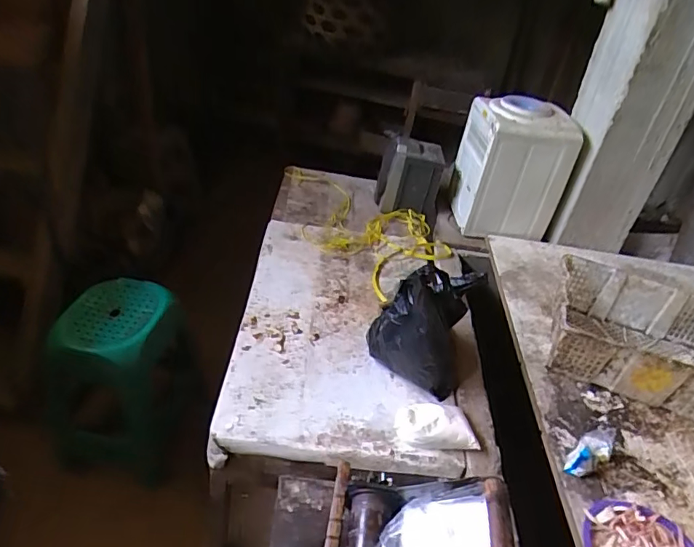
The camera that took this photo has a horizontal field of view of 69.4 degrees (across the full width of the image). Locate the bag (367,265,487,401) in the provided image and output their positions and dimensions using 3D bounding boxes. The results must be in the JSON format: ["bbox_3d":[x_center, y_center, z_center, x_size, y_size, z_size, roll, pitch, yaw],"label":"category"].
[{"bbox_3d":[0.180,0.120,1.171,0.235,0.279,0.172,11,36,1],"label":"bag"}]

